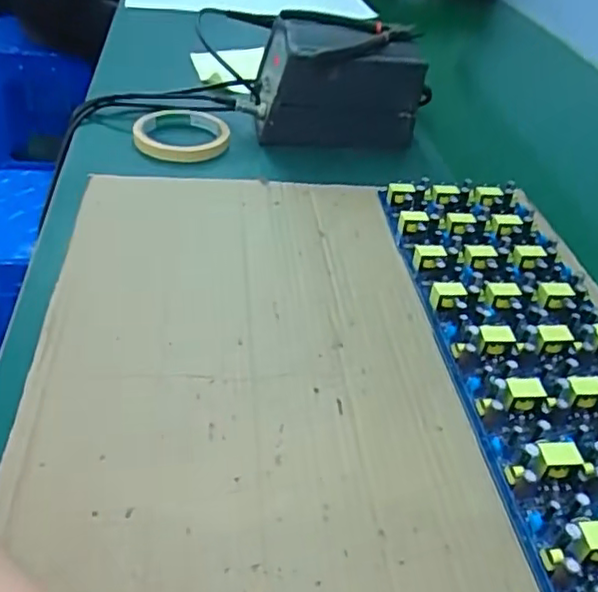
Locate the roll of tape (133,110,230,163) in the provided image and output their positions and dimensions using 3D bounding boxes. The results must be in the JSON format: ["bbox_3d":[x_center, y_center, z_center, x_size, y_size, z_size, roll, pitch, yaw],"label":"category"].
[{"bbox_3d":[-0.122,-0.168,0.650,0.092,0.015,0.092,5,38,-4],"label":"roll of tape"}]

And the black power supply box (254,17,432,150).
[{"bbox_3d":[0.042,-0.226,0.672,0.171,0.103,0.086,3,39,-5],"label":"black power supply box"}]

